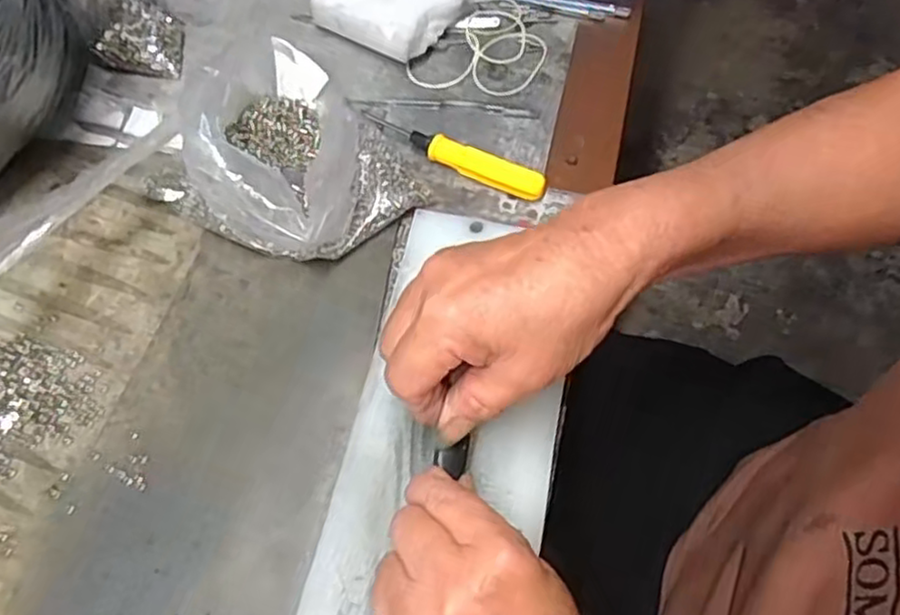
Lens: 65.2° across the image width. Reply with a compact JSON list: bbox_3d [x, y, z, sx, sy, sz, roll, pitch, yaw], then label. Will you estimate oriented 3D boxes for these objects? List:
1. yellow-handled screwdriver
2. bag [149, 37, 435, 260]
[{"bbox_3d":[0.002,-0.089,0.404,0.115,0.014,0.015,25,66,14],"label":"yellow-handled screwdriver"},{"bbox_3d":[-0.103,-0.097,0.392,0.118,0.057,0.163,-41,69,-18],"label":"bag"}]

